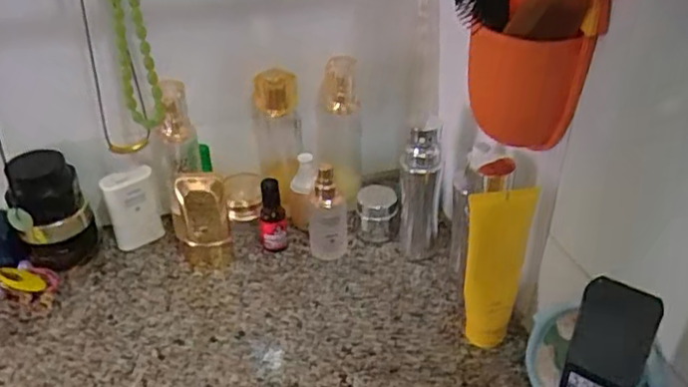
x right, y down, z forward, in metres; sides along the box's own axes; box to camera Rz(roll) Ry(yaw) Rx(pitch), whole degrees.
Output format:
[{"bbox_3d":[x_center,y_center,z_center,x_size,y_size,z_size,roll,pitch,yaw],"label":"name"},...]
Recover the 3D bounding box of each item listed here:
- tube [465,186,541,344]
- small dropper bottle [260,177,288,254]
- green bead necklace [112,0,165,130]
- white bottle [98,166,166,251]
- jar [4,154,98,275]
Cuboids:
[{"bbox_3d":[0.134,0.069,0.592,0.051,0.165,0.035,9,36,14],"label":"tube"},{"bbox_3d":[-0.079,0.025,0.725,0.029,0.087,0.025,-5,35,-7],"label":"small dropper bottle"},{"bbox_3d":[-0.203,-0.160,0.615,0.034,0.216,0.021,-11,36,-15],"label":"green bead necklace"},{"bbox_3d":[-0.236,0.019,0.734,0.053,0.093,0.034,-11,36,-14],"label":"white bottle"},{"bbox_3d":[-0.312,0.022,0.701,0.074,0.127,0.059,-18,38,-23],"label":"jar"}]

